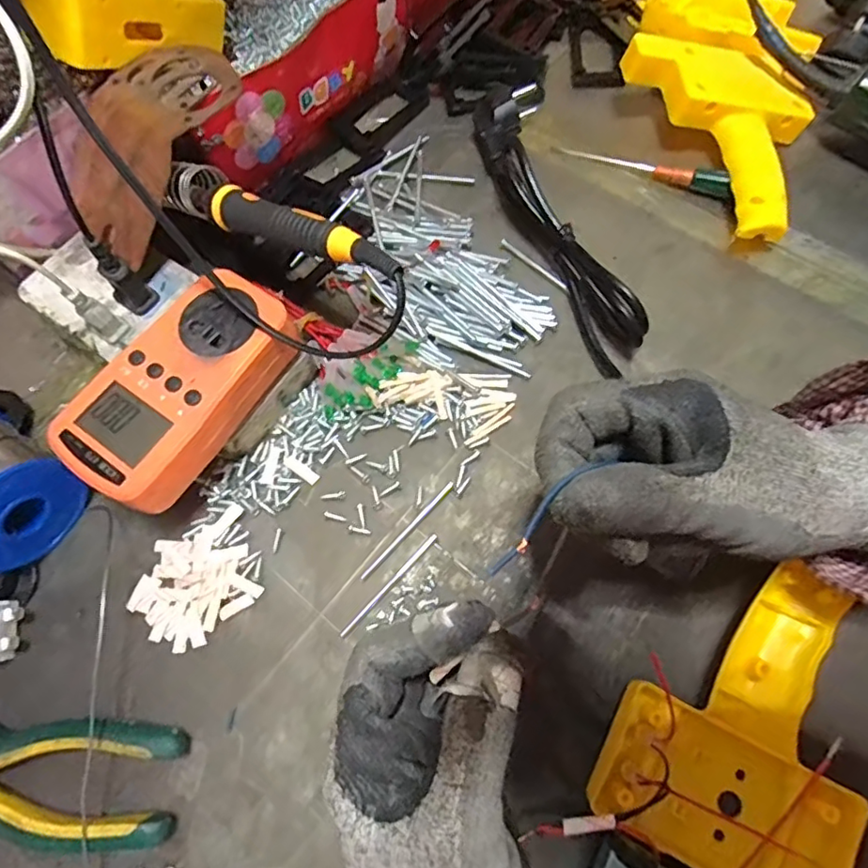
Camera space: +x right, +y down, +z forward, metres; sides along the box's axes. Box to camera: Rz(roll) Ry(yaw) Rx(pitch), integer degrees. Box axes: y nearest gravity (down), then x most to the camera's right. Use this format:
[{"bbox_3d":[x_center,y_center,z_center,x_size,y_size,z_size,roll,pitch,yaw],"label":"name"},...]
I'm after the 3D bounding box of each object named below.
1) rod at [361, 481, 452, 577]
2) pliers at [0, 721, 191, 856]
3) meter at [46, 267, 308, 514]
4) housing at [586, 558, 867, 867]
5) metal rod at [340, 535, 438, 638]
[{"bbox_3d":[-0.014,0.053,0.317,0.004,0.004,0.071,42,76,17],"label":"rod"},{"bbox_3d":[-0.214,0.165,0.270,0.184,0.023,0.050,0,68,3],"label":"pliers"},{"bbox_3d":[-0.131,-0.026,0.296,0.069,0.031,0.125,33,73,15],"label":"meter"},{"bbox_3d":[0.155,0.134,0.258,0.121,0.030,0.135,26,72,13],"label":"housing"},{"bbox_3d":[-0.024,0.081,0.306,0.004,0.004,0.071,41,76,17],"label":"metal rod"}]

